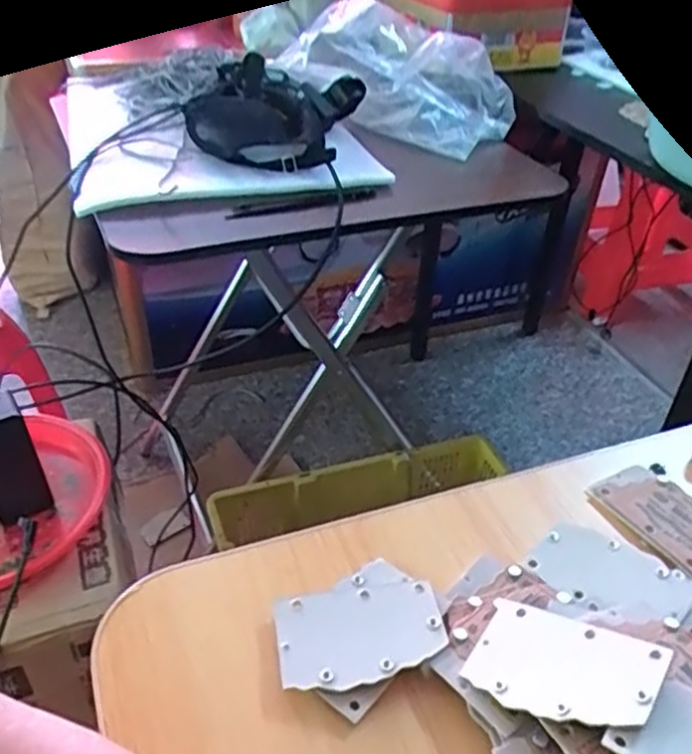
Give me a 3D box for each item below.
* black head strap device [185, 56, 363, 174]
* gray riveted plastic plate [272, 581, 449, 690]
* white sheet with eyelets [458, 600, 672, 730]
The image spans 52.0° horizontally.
[{"bbox_3d":[-0.096,-0.360,0.945,0.207,0.086,0.257,7,38,5],"label":"black head strap device"},{"bbox_3d":[0.008,0.132,0.367,0.086,0.006,0.053,-9,33,-7],"label":"gray riveted plastic plate"},{"bbox_3d":[0.102,0.136,0.335,0.085,0.005,0.057,-1,31,36],"label":"white sheet with eyelets"}]

